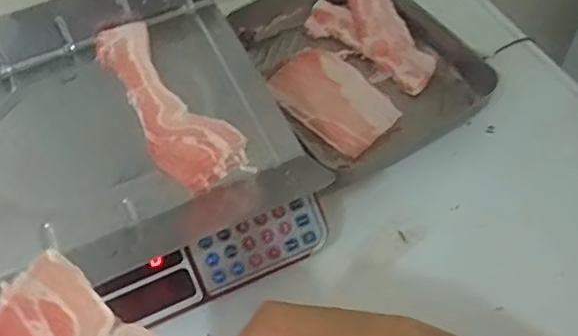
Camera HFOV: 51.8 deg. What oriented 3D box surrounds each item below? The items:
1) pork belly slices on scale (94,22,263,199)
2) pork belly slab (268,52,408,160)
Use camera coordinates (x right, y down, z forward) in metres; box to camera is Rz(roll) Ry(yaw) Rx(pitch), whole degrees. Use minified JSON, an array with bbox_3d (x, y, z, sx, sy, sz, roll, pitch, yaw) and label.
[{"bbox_3d":[-0.131,-0.070,0.599,0.074,0.021,0.233,-36,64,-13],"label":"pork belly slices on scale"},{"bbox_3d":[0.054,-0.085,0.726,0.104,0.028,0.154,-32,58,-17],"label":"pork belly slab"}]

